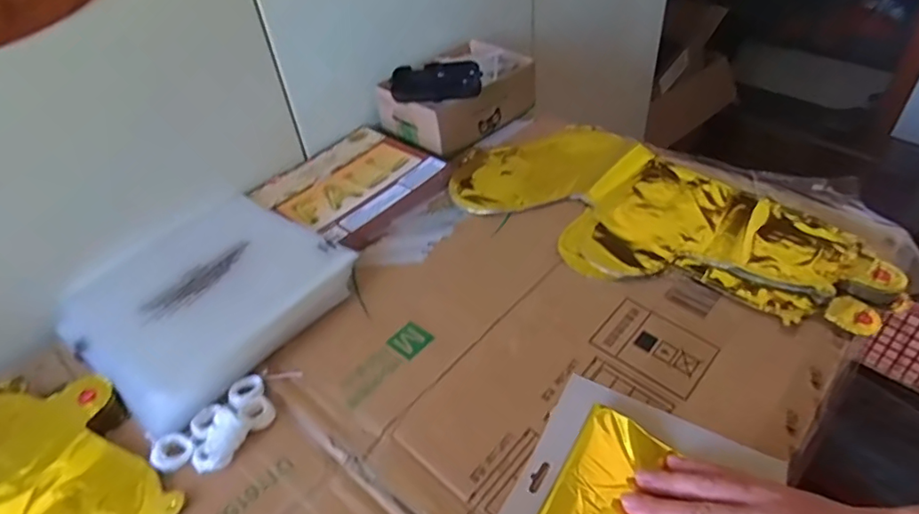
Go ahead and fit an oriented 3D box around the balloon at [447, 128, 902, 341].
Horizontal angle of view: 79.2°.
[{"bbox_3d":[0.206,-0.048,0.587,0.226,0.018,0.426,-35,51,-28],"label":"balloon"}]

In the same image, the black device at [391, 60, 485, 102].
[{"bbox_3d":[-0.028,-0.214,0.678,0.106,0.025,0.051,-5,44,2],"label":"black device"}]

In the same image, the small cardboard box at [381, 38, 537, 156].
[{"bbox_3d":[-0.002,-0.226,0.755,0.197,0.083,0.146,-34,51,-27],"label":"small cardboard box"}]

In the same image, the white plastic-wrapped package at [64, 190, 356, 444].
[{"bbox_3d":[-0.249,0.029,0.541,0.245,0.038,0.222,28,53,30],"label":"white plastic-wrapped package"}]

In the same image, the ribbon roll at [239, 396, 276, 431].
[{"bbox_3d":[-0.163,0.126,0.450,0.025,0.012,0.024,-3,44,3],"label":"ribbon roll"}]

